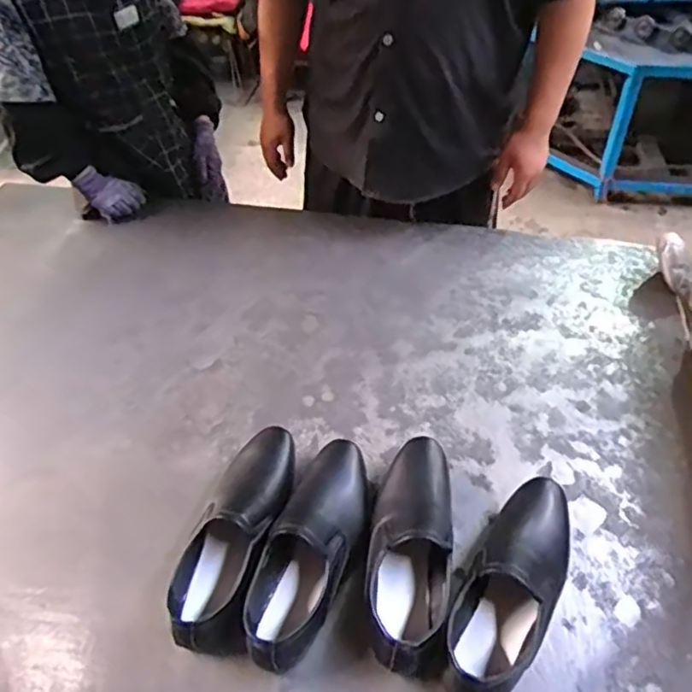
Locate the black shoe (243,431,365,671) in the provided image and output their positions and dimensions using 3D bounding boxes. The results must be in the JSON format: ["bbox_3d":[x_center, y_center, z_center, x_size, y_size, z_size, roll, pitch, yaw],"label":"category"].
[{"bbox_3d":[-0.039,0.239,0.754,0.095,0.075,0.293,14,47,15],"label":"black shoe"}]

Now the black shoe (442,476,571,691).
[{"bbox_3d":[0.193,0.273,0.714,0.104,0.073,0.291,20,49,20],"label":"black shoe"}]

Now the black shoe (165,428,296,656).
[{"bbox_3d":[-0.135,0.220,0.767,0.102,0.078,0.289,9,46,10],"label":"black shoe"}]

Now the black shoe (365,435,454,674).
[{"bbox_3d":[0.080,0.237,0.755,0.098,0.072,0.293,5,45,6],"label":"black shoe"}]

